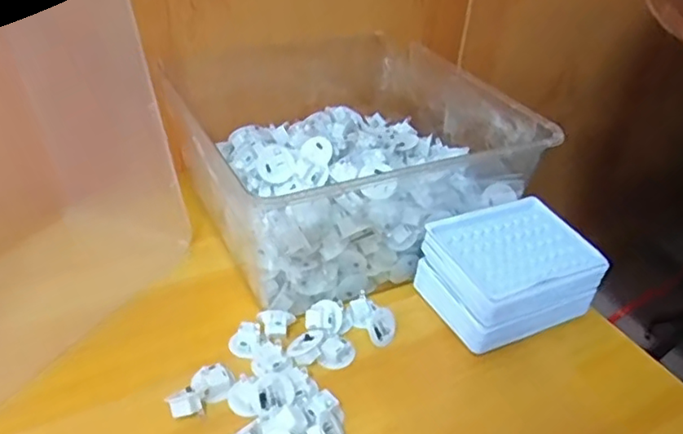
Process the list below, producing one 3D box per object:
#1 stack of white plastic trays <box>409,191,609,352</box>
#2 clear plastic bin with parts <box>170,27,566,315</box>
[{"bbox_3d":[0.148,0.049,0.540,0.130,0.071,0.112,-15,41,-25],"label":"stack of white plastic trays"},{"bbox_3d":[-0.009,-0.077,0.625,0.295,0.116,0.307,-13,40,-23],"label":"clear plastic bin with parts"}]

